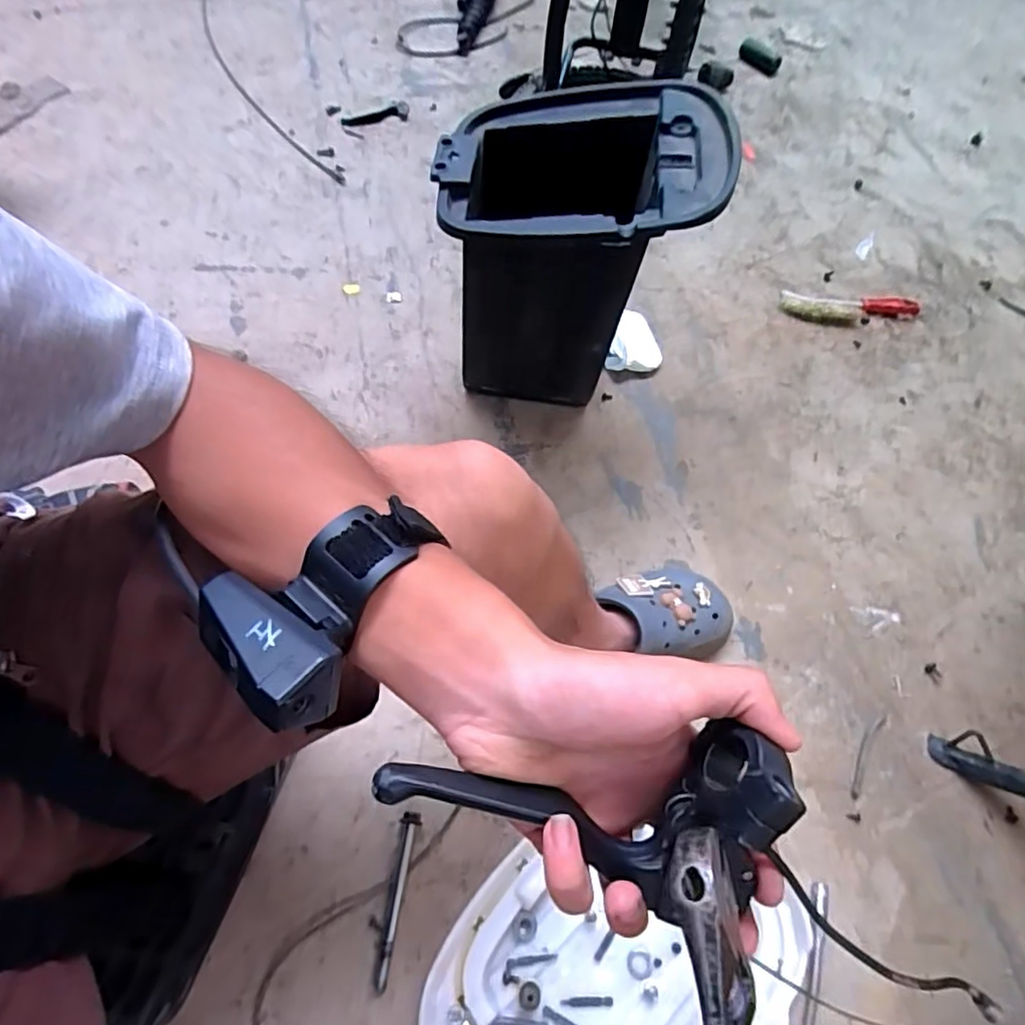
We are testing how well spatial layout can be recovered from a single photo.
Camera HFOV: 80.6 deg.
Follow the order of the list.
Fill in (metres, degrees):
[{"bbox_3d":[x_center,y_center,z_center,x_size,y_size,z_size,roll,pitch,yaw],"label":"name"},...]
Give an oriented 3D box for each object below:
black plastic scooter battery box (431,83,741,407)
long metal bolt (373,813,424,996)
[{"bbox_3d":[0.064,-0.302,0.738,0.285,0.314,0.230,-1,63,-4],"label":"black plastic scooter battery box"},{"bbox_3d":[-0.114,0.373,0.586,0.019,0.016,0.148,10,63,2],"label":"long metal bolt"}]

